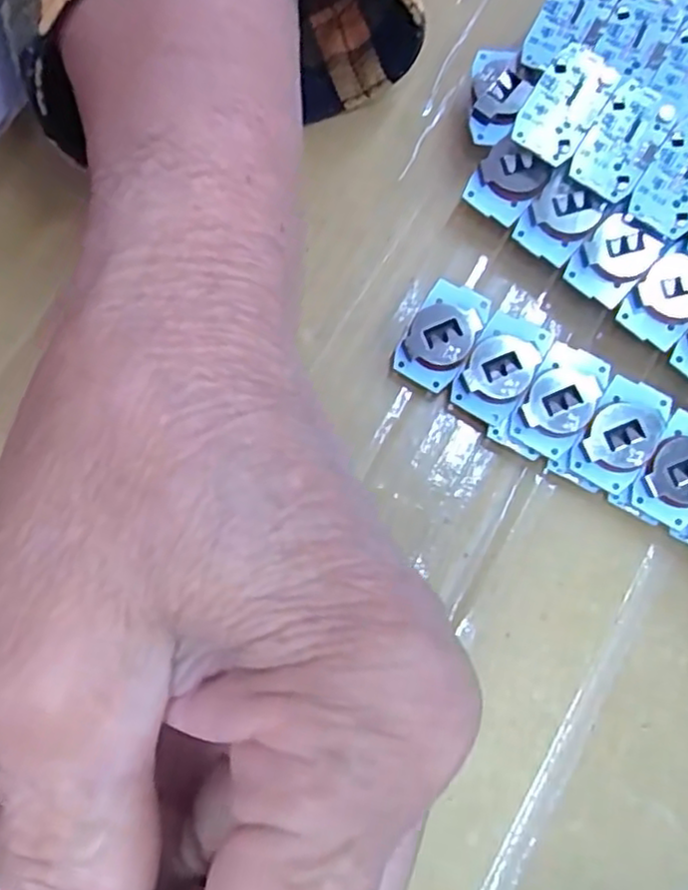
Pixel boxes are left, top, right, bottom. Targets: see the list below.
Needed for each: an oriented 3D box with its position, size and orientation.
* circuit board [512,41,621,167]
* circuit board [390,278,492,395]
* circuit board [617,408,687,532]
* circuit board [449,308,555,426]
[{"bbox_3d":[0.059,-0.091,0.184,0.017,0.005,0.030,34,81,6],"label":"circuit board"},{"bbox_3d":[0.027,-0.030,0.193,0.018,0.010,0.028,31,80,5],"label":"circuit board"},{"bbox_3d":[0.089,0.006,0.182,0.018,0.007,0.029,33,80,5],"label":"circuit board"},{"bbox_3d":[0.042,-0.021,0.189,0.018,0.006,0.028,30,80,5],"label":"circuit board"}]

